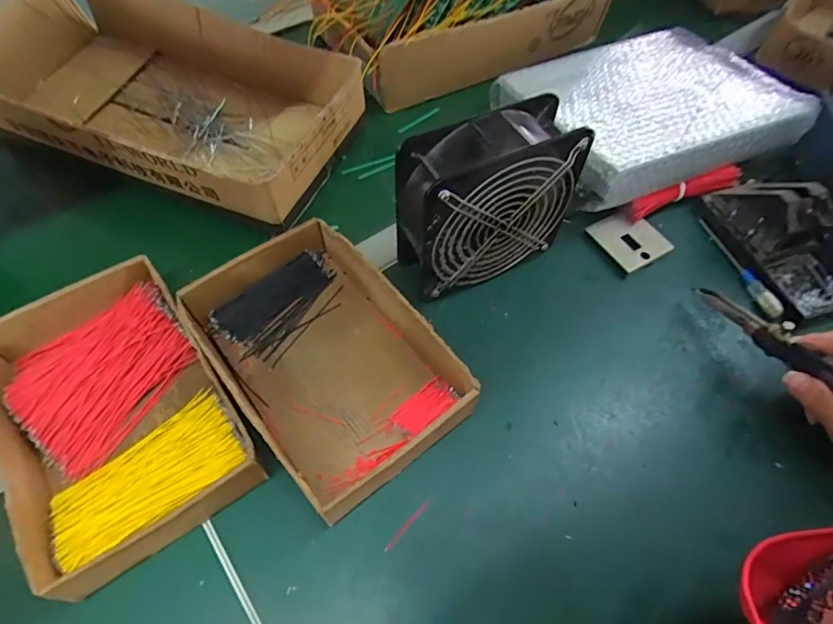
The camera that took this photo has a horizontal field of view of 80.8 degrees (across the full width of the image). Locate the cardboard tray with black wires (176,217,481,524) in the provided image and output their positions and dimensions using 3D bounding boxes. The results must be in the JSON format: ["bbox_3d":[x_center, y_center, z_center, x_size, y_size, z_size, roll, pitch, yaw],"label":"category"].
[{"bbox_3d":[-0.073,0.033,0.405,0.146,0.047,0.231,-33,63,-21],"label":"cardboard tray with black wires"}]

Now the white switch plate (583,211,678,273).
[{"bbox_3d":[0.219,-0.075,0.495,0.063,0.013,0.062,-25,61,-16],"label":"white switch plate"}]

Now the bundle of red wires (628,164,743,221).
[{"bbox_3d":[0.278,-0.124,0.508,0.128,0.032,0.013,-16,59,-11],"label":"bundle of red wires"}]

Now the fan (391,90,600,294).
[{"bbox_3d":[0.062,-0.090,0.424,0.145,0.151,0.061,-25,61,-16],"label":"fan"}]

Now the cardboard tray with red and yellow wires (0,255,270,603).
[{"bbox_3d":[-0.231,0.072,0.380,0.148,0.048,0.224,-31,63,-20],"label":"cardboard tray with red and yellow wires"}]

